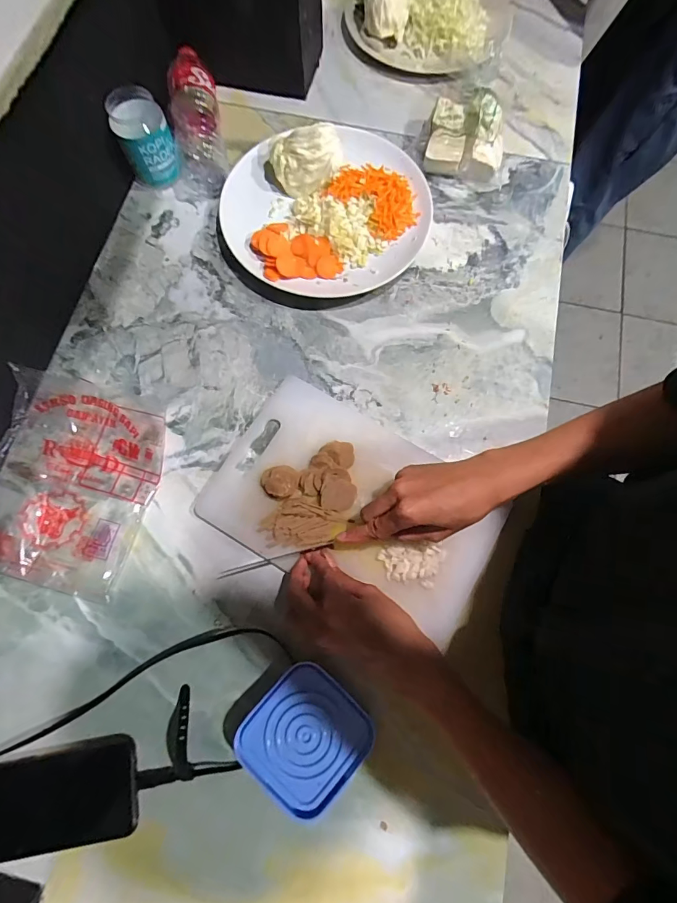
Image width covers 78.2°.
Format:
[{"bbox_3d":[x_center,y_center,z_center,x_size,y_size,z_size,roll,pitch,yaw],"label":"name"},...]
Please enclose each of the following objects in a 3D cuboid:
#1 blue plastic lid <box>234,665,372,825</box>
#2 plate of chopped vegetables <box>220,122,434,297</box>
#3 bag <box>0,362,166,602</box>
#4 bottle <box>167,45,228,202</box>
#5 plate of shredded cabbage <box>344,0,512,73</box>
[{"bbox_3d":[-0.030,0.270,0.393,0.107,0.012,0.108,42,78,10],"label":"blue plastic lid"},{"bbox_3d":[-0.011,-0.319,0.526,0.273,0.072,0.231,-44,80,-12],"label":"plate of chopped vegetables"},{"bbox_3d":[-0.293,0.028,0.444,0.172,0.040,0.214,14,75,3],"label":"bag"},{"bbox_3d":[-0.194,-0.440,0.555,0.072,0.068,0.193,-10,75,-4],"label":"bottle"},{"bbox_3d":[0.134,-0.658,0.608,0.230,0.087,0.168,14,75,3],"label":"plate of shredded cabbage"}]

